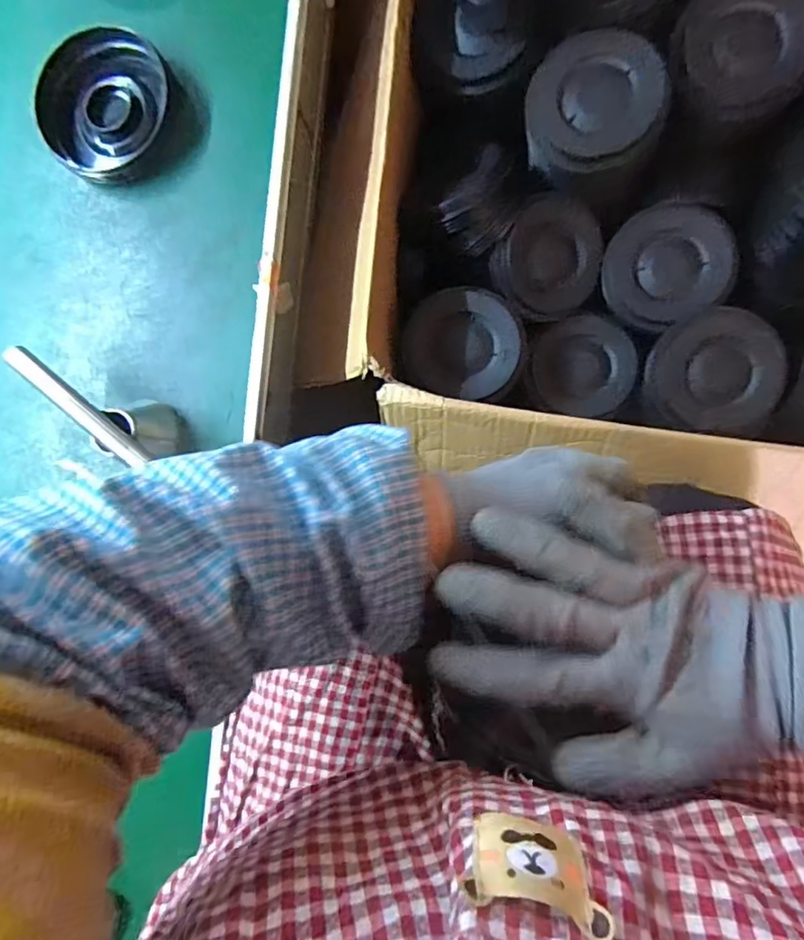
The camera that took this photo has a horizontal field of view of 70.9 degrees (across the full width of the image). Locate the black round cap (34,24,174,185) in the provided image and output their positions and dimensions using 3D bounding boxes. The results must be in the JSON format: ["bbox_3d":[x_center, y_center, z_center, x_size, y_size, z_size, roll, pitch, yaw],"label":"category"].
[{"bbox_3d":[-0.254,-0.311,0.479,0.096,0.041,0.121,38,95,7],"label":"black round cap"}]

